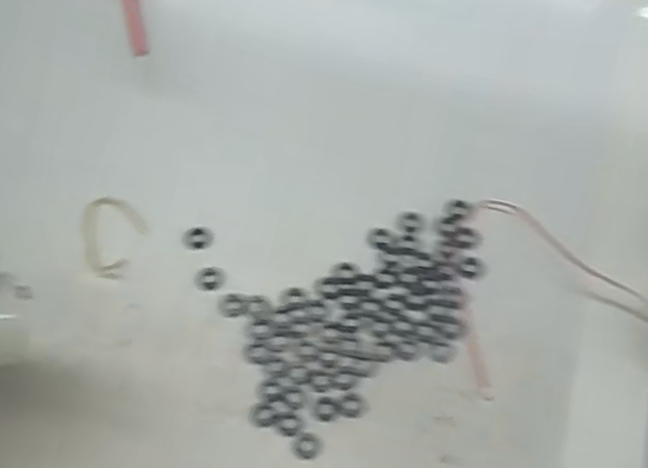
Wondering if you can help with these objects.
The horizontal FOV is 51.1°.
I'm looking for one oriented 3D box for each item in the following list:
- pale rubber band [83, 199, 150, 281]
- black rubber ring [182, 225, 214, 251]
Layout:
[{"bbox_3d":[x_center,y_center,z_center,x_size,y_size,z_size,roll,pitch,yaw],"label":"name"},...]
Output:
[{"bbox_3d":[-0.100,0.000,0.313,0.032,0.004,0.037,22,68,10],"label":"pale rubber band"},{"bbox_3d":[-0.059,0.002,0.314,0.014,0.004,0.011,6,67,3],"label":"black rubber ring"}]

